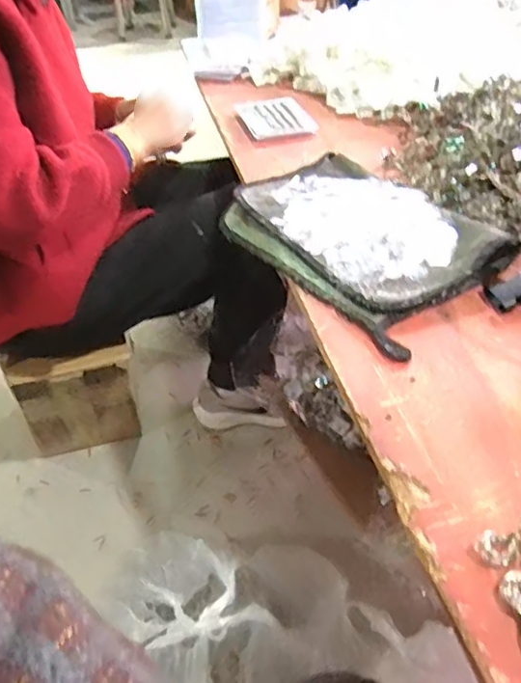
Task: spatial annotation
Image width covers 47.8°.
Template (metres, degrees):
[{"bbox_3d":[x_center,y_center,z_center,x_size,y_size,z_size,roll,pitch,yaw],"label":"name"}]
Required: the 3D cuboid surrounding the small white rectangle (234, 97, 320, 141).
[{"bbox_3d":[0.022,-0.332,0.869,0.108,0.007,0.135,-14,42,-10],"label":"small white rectangle"}]

